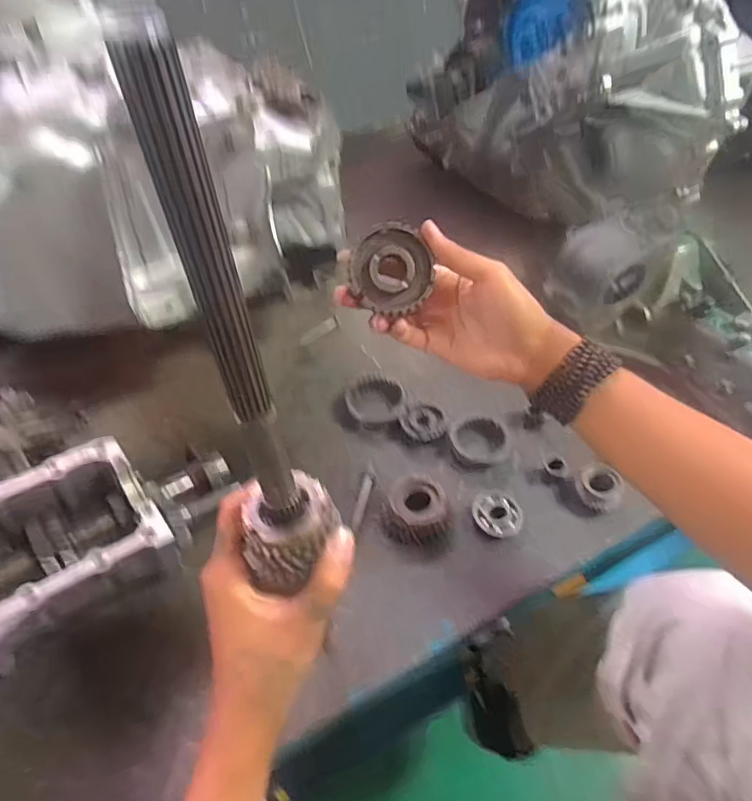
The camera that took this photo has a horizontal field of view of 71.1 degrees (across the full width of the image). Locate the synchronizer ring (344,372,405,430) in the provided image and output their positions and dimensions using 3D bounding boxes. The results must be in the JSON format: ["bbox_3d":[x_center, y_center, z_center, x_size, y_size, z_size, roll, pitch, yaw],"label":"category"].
[{"bbox_3d":[-0.002,0.000,0.693,0.076,0.022,0.078,-1,49,2],"label":"synchronizer ring"}]

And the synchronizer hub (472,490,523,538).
[{"bbox_3d":[0.134,0.125,0.582,0.054,0.016,0.050,-1,49,2],"label":"synchronizer hub"}]

